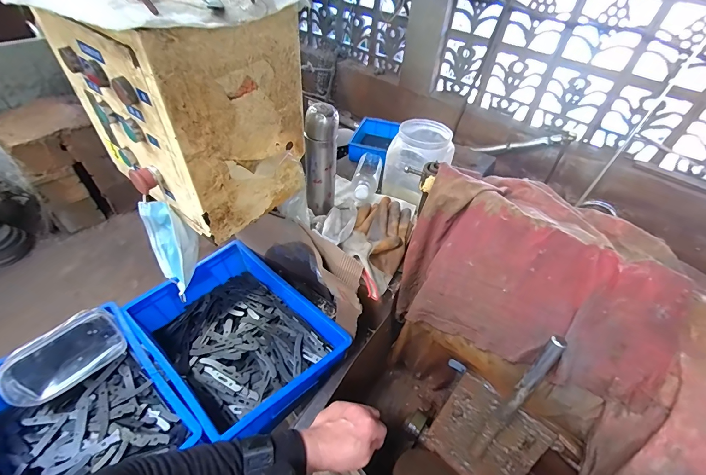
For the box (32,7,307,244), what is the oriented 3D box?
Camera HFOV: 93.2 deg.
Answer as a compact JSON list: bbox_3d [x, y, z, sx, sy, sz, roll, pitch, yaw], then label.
[{"bbox_3d":[-0.236,-0.183,0.494,0.238,0.264,0.215,30,51,23],"label":"box"}]

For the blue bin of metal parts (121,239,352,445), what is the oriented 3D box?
[{"bbox_3d":[-0.253,0.216,0.749,0.414,0.119,0.295,35,53,26],"label":"blue bin of metal parts"}]

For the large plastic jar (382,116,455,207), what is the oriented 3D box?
[{"bbox_3d":[0.159,-0.177,0.810,0.128,0.168,0.128,2,46,-2],"label":"large plastic jar"}]

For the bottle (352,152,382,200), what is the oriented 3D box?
[{"bbox_3d":[0.037,-0.157,0.841,0.059,0.051,0.223,8,31,4],"label":"bottle"}]

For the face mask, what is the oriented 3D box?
[{"bbox_3d":[-0.301,0.015,0.564,0.064,0.155,0.093,-33,56,-31],"label":"face mask"}]

